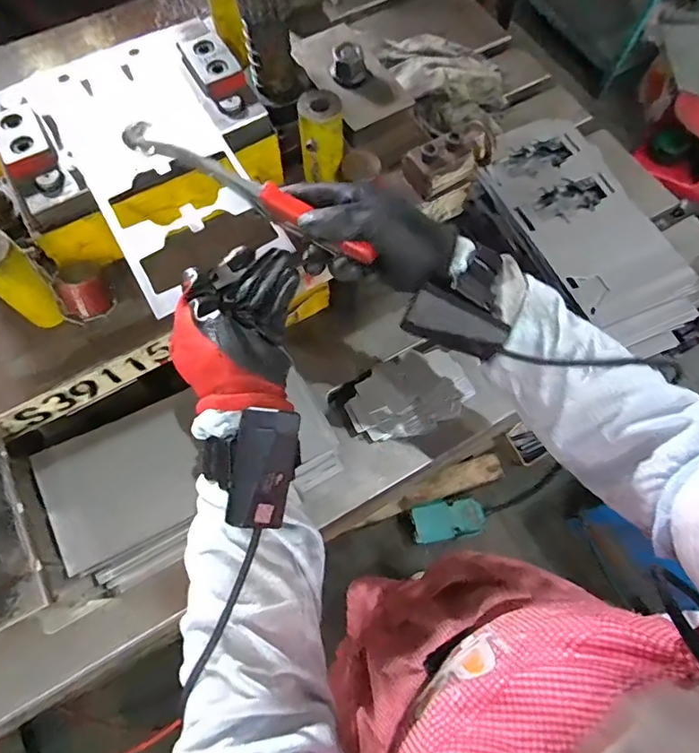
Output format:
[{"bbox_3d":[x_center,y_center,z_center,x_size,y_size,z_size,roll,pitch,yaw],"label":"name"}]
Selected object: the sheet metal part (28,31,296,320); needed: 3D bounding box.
[{"bbox_3d":[-0.171,-0.193,0.436,0.124,0.008,0.286,-29,71,-9],"label":"sheet metal part"}]

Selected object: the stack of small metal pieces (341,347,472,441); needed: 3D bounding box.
[{"bbox_3d":[0.066,0.019,0.550,0.135,0.031,0.083,-22,70,-8],"label":"stack of small metal pieces"}]

